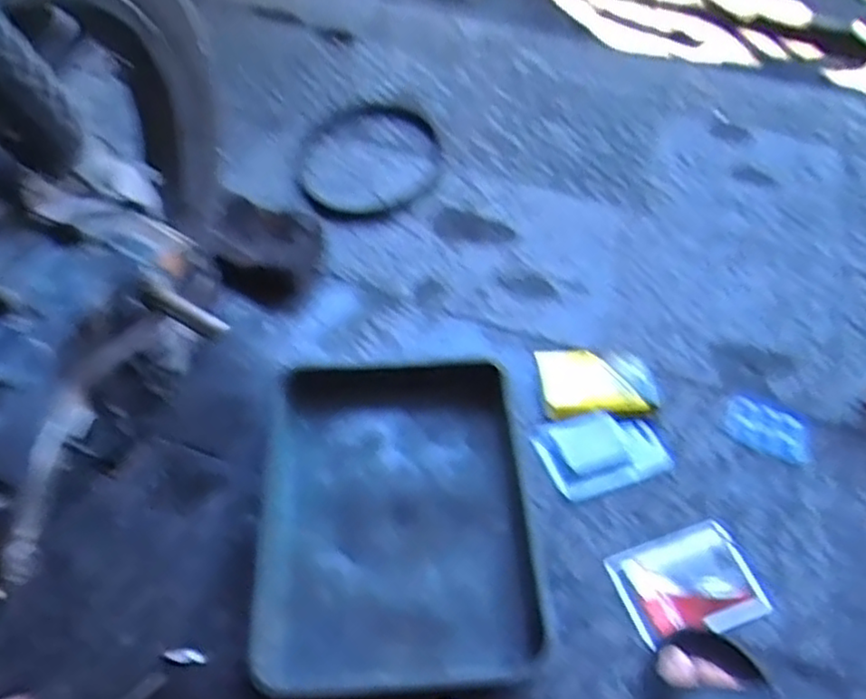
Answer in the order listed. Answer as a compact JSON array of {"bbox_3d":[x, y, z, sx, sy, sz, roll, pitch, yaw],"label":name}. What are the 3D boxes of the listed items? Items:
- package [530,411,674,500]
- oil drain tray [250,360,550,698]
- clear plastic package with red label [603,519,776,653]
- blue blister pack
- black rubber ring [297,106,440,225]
[{"bbox_3d":[0.192,0.111,0.788,0.136,0.023,0.091,-15,53,-13],"label":"package"},{"bbox_3d":[-0.034,0.165,0.718,0.271,0.044,0.357,-2,51,-3],"label":"oil drain tray"},{"bbox_3d":[0.257,0.233,0.701,0.136,0.012,0.103,-15,53,-14],"label":"clear plastic package with red label"},{"bbox_3d":[0.392,0.090,0.817,0.098,0.007,0.059,24,54,16],"label":"blue blister pack"},{"bbox_3d":[-0.099,-0.307,1.106,0.226,0.020,0.302,4,51,2],"label":"black rubber ring"}]

